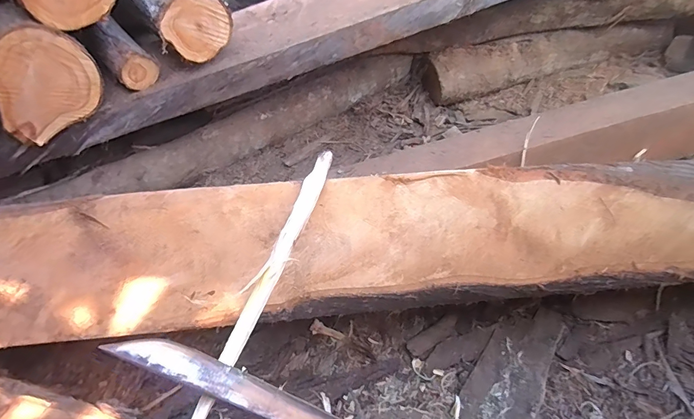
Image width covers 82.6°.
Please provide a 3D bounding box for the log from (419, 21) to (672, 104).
[{"bbox_3d":[0.799,-0.603,1.561,1.012,0.152,0.139,-14,39,-10],"label":"log"}]

